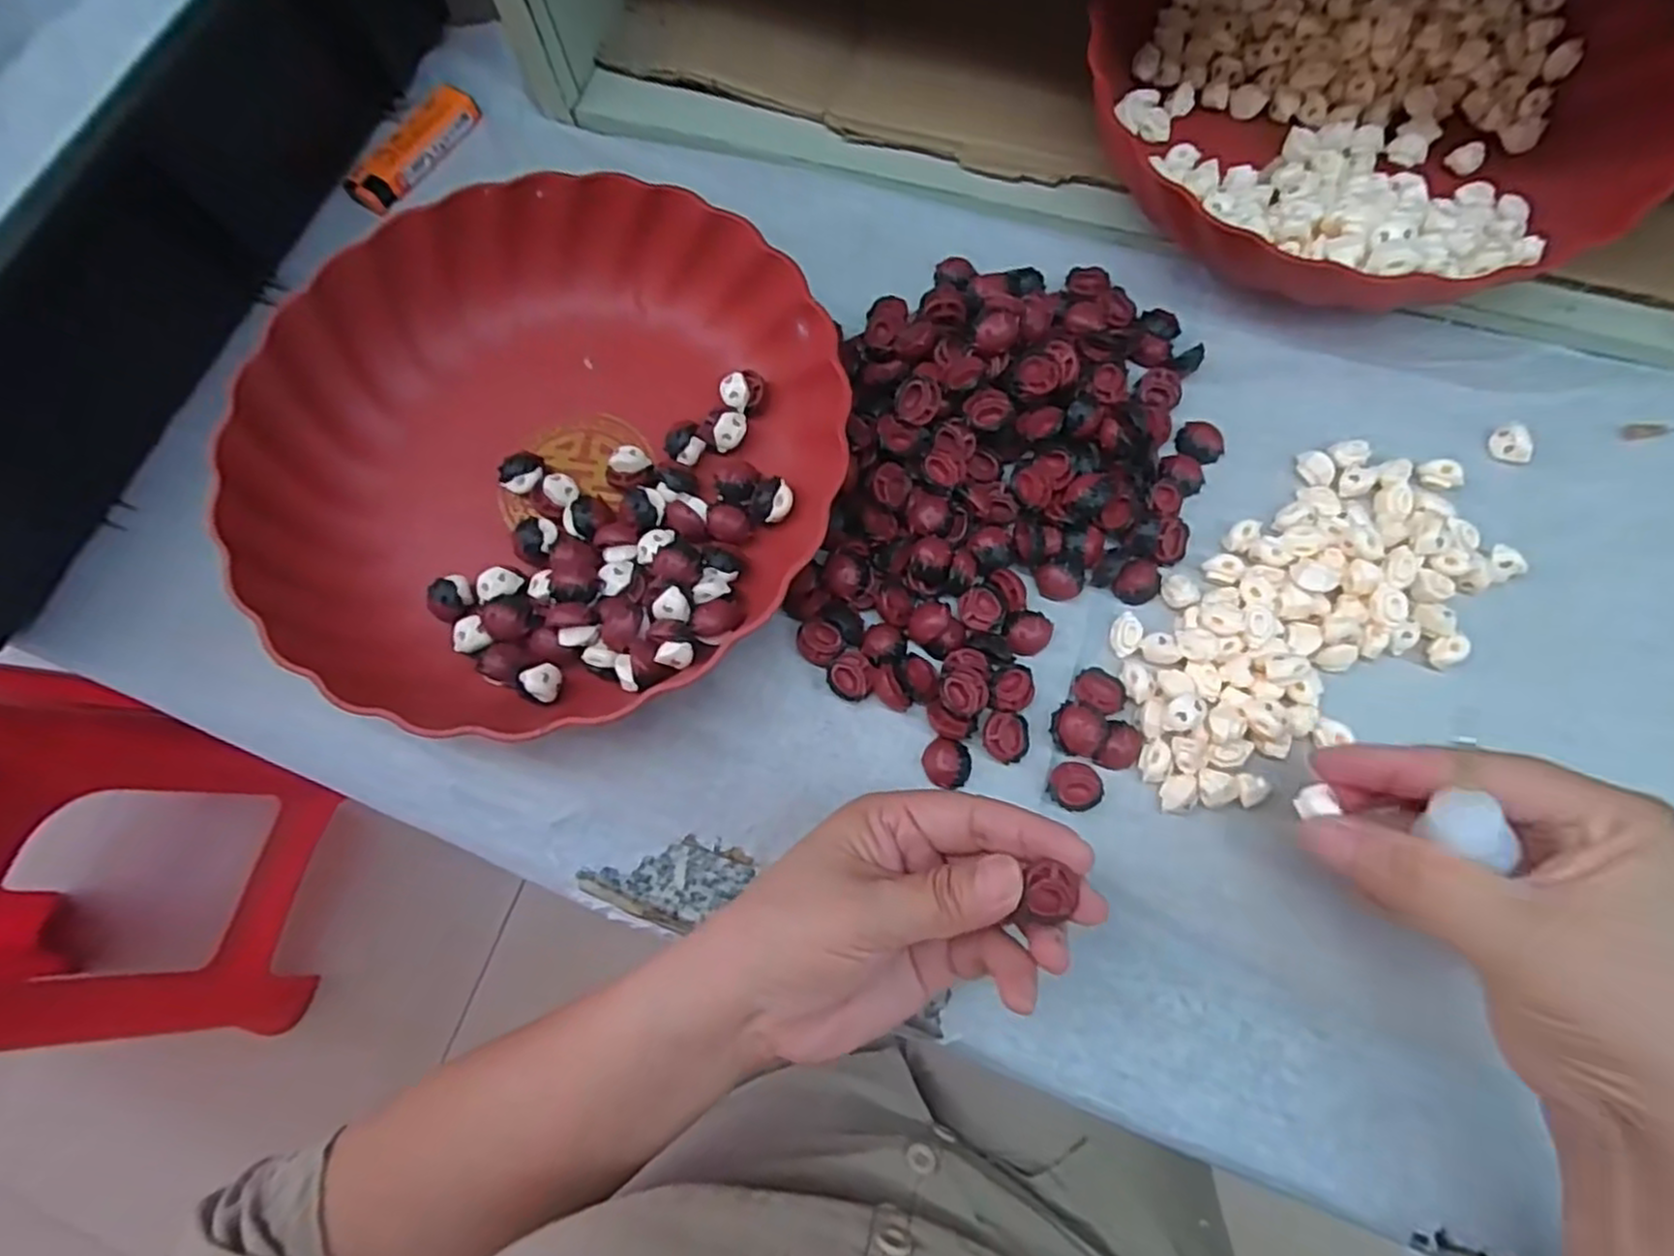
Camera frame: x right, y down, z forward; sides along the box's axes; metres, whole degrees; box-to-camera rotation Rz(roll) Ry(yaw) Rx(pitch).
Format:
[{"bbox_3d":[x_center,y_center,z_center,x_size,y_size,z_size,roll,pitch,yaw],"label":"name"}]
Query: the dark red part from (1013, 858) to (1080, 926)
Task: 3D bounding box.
[{"bbox_3d":[0.065,0.081,0.228,0.018,0.009,0.017,14,74,6],"label":"dark red part"}]

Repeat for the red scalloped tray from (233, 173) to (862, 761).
[{"bbox_3d":[-0.121,-0.077,0.317,0.239,0.045,0.237,19,74,7],"label":"red scalloped tray"}]

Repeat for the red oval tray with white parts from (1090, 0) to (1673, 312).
[{"bbox_3d":[0.237,-0.239,0.348,0.235,0.057,0.226,-29,74,-7],"label":"red oval tray with white parts"}]

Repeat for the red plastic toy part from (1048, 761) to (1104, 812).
[{"bbox_3d":[0.091,0.061,0.290,0.020,0.008,0.018,8,73,4],"label":"red plastic toy part"}]

